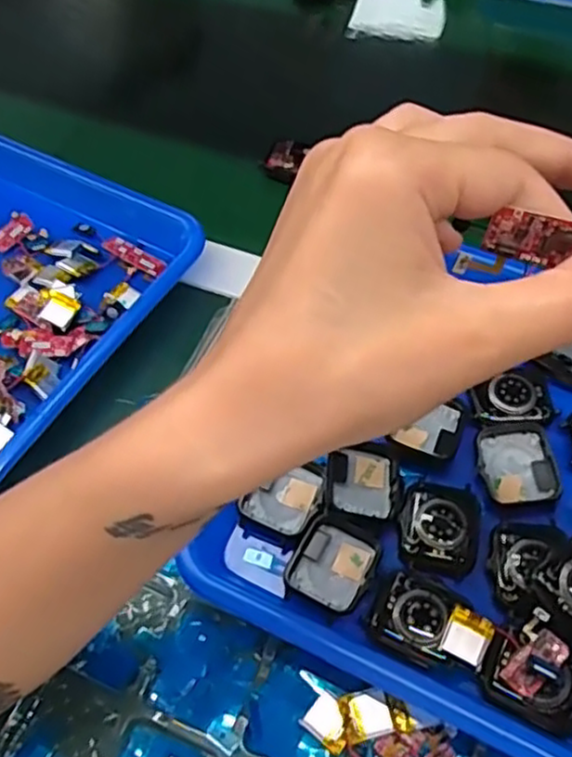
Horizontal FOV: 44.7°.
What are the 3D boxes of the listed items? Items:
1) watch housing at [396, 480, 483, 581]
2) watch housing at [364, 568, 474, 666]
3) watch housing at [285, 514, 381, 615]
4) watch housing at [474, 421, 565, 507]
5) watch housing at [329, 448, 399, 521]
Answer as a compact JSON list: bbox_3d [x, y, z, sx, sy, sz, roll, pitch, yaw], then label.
[{"bbox_3d":[0.073,0.071,0.332,0.037,0.009,0.045,10,57,9],"label":"watch housing"},{"bbox_3d":[0.058,0.106,0.309,0.035,0.011,0.034,24,60,18],"label":"watch housing"},{"bbox_3d":[0.022,0.087,0.325,0.036,0.011,0.039,21,59,16],"label":"watch housing"},{"bbox_3d":[0.116,0.042,0.347,0.039,0.011,0.041,-2,56,1],"label":"watch housing"},{"bbox_3d":[0.038,0.052,0.343,0.036,0.007,0.036,9,51,-6],"label":"watch housing"}]

